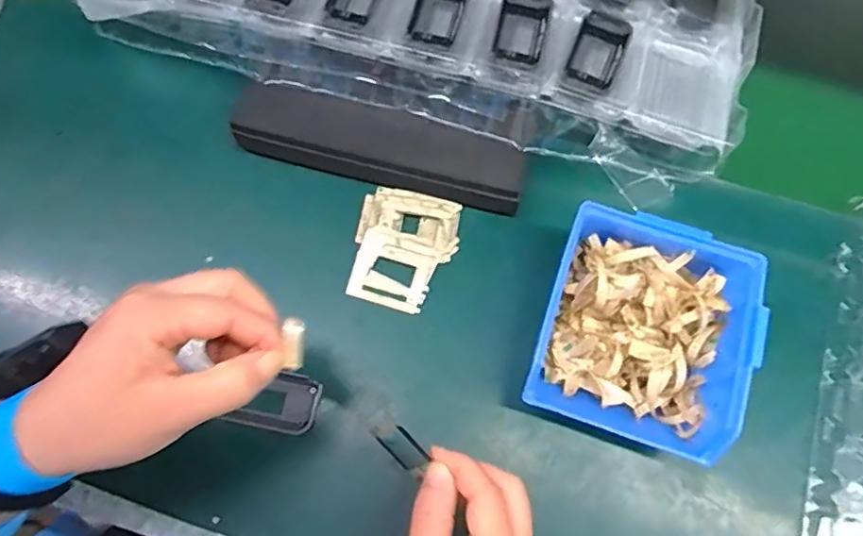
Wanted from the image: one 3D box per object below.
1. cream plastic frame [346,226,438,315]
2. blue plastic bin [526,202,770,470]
[{"bbox_3d":[-0.027,0.002,0.418,0.056,0.004,0.053,18,81,3],"label":"cream plastic frame"},{"bbox_3d":[0.137,0.042,0.375,0.129,0.061,0.135,19,74,6],"label":"blue plastic bin"}]

